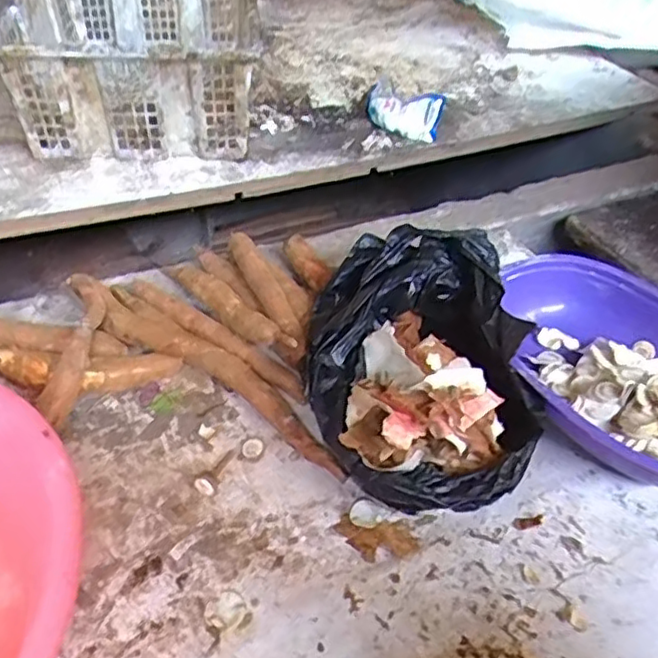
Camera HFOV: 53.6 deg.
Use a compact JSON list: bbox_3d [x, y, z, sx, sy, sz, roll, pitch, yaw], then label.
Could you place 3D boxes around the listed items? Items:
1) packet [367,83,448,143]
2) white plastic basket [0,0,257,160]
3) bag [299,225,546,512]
[{"bbox_3d":[0.116,-0.336,1.009,0.120,0.071,0.062,11,46,6],"label":"packet"},{"bbox_3d":[-0.285,-0.446,1.020,0.326,0.170,0.472,-4,44,-7],"label":"white plastic basket"},{"bbox_3d":[0.085,0.032,0.623,0.208,0.097,0.287,2,43,-2],"label":"bag"}]

